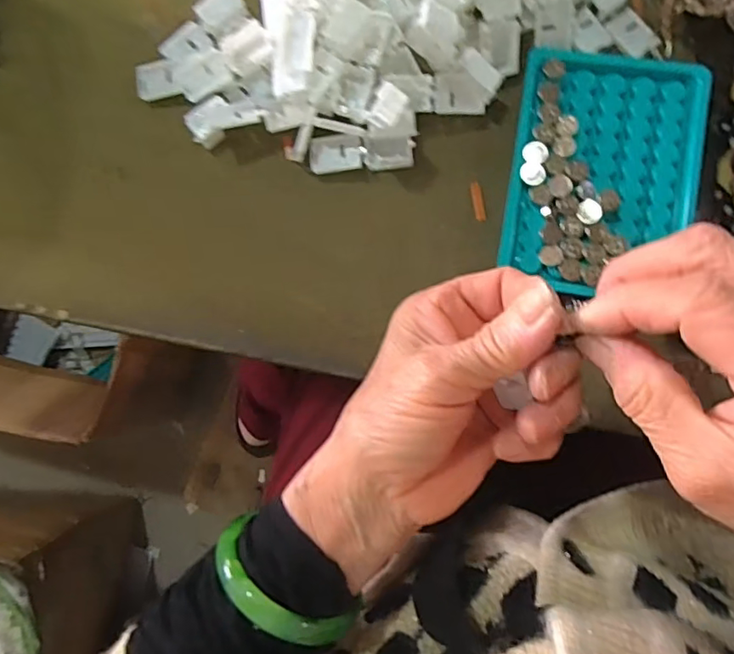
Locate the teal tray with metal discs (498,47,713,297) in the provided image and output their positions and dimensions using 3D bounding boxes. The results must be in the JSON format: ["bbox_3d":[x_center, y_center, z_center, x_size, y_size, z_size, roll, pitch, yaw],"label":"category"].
[{"bbox_3d":[0.127,-0.084,0.292,0.096,0.014,0.127,8,87,5],"label":"teal tray with metal discs"}]

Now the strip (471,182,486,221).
[{"bbox_3d":[0.062,-0.070,0.303,0.006,0.004,0.021,-9,85,4],"label":"strip"}]

